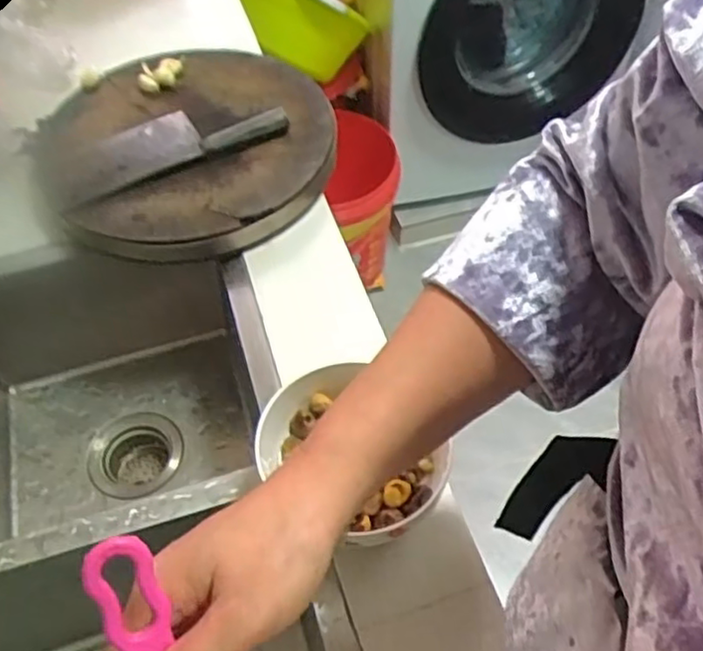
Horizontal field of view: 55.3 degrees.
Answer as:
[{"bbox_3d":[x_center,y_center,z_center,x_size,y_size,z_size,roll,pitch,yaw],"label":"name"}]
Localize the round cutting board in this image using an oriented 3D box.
[{"bbox_3d":[-0.184,-0.210,0.772,0.311,0.055,0.319,-1,54,2],"label":"round cutting board"}]

